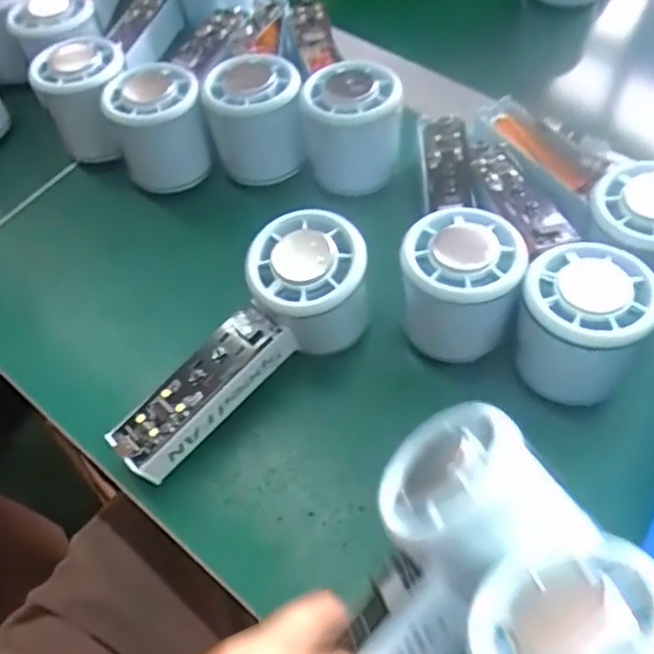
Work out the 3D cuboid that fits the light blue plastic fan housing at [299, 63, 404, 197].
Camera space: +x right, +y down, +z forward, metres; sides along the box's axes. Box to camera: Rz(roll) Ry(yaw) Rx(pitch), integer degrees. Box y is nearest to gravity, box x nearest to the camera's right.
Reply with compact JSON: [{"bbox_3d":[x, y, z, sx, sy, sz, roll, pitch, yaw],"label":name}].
[{"bbox_3d":[0.016,-0.118,0.391,0.057,0.072,0.055,-2,58,3],"label":"light blue plastic fan housing"}]

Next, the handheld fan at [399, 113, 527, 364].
[{"bbox_3d":[0.071,-0.053,0.343,0.056,0.064,0.140,4,59,6],"label":"handheld fan"}]

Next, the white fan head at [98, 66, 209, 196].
[{"bbox_3d":[-0.104,-0.126,0.401,0.055,0.059,0.054,-12,58,-3],"label":"white fan head"}]

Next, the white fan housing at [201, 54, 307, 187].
[{"bbox_3d":[-0.044,-0.130,0.398,0.056,0.061,0.052,-5,58,1],"label":"white fan housing"}]

